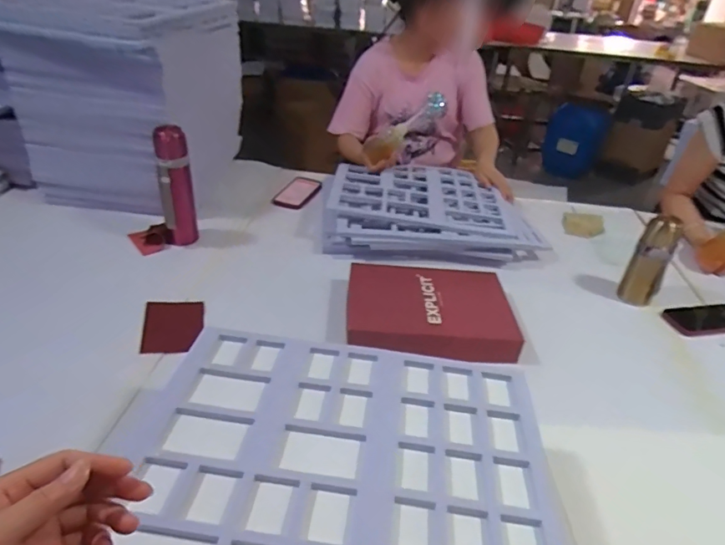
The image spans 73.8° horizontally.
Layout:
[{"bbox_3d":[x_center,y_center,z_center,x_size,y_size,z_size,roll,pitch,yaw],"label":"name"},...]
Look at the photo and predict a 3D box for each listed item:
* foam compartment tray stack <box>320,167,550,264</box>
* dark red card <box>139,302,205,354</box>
[{"bbox_3d":[0.165,-0.162,1.221,0.531,0.088,0.387,3,33,-3],"label":"foam compartment tray stack"},{"bbox_3d":[-0.348,0.102,0.891,0.107,0.099,0.008,4,16,-39],"label":"dark red card"}]

